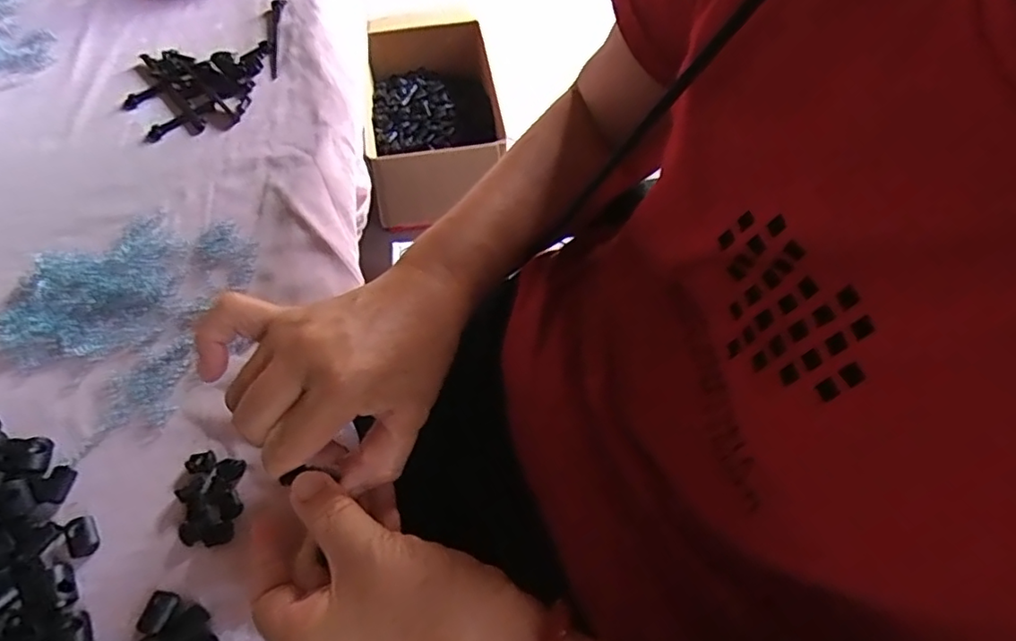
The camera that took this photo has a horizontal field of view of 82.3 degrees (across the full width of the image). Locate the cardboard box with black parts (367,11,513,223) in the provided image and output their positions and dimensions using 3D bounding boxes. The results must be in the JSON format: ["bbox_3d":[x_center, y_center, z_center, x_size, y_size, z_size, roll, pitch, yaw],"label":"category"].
[{"bbox_3d":[-0.123,-0.359,1.028,0.228,0.110,0.460,-10,59,-5],"label":"cardboard box with black parts"}]

